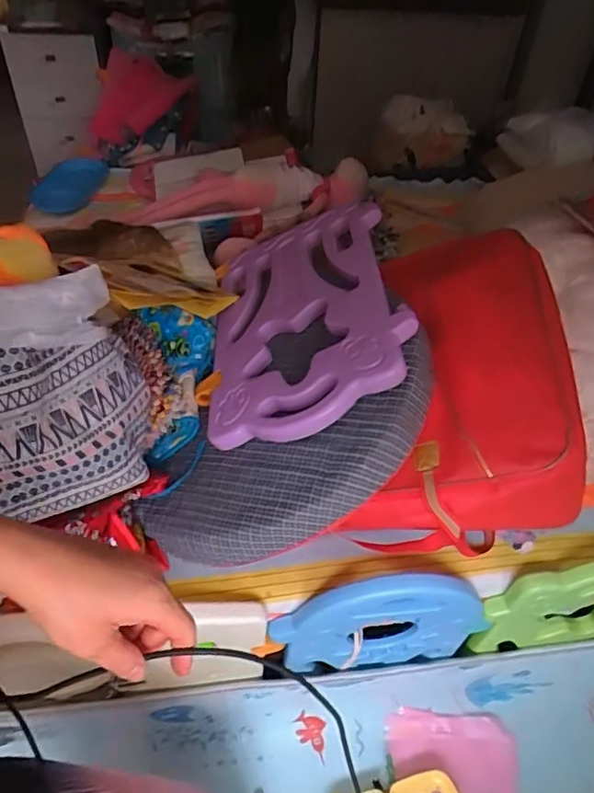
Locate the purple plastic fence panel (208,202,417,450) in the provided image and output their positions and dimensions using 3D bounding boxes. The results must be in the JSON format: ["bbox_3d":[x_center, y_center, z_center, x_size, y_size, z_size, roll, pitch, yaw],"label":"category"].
[{"bbox_3d":[0.006,-0.153,1.026,0.366,0.038,0.554,-22,45,16],"label":"purple plastic fence panel"}]

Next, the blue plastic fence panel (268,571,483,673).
[{"bbox_3d":[0.139,0.398,0.966,0.356,0.309,0.033,-3,45,-7],"label":"blue plastic fence panel"}]

